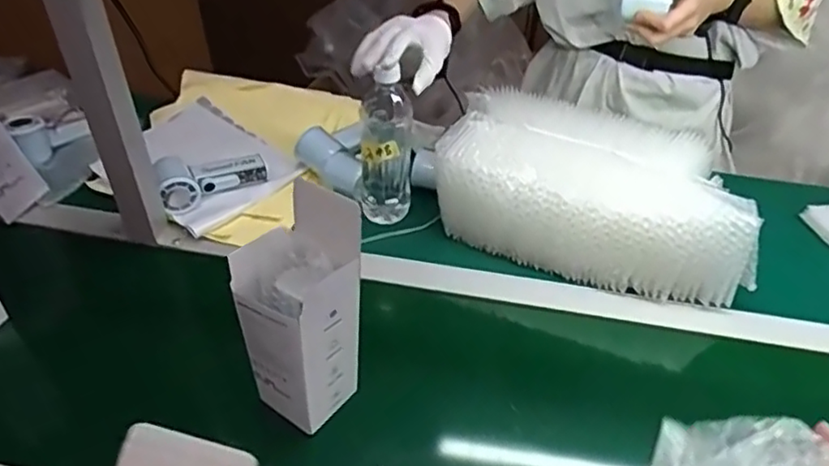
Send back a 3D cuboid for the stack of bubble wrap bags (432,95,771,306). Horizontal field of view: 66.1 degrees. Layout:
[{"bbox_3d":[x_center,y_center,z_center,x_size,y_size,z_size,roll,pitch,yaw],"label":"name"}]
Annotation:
[{"bbox_3d":[0.231,-0.057,0.814,0.382,0.115,0.210,19,46,17],"label":"stack of bubble wrap bags"}]

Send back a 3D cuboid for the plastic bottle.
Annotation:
[{"bbox_3d":[-0.037,-0.105,0.820,0.065,0.194,0.071,3,43,1],"label":"plastic bottle"}]

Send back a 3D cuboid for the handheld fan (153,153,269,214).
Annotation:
[{"bbox_3d":[-0.274,-0.077,0.865,0.142,0.052,0.060,-19,47,-21],"label":"handheld fan"}]

